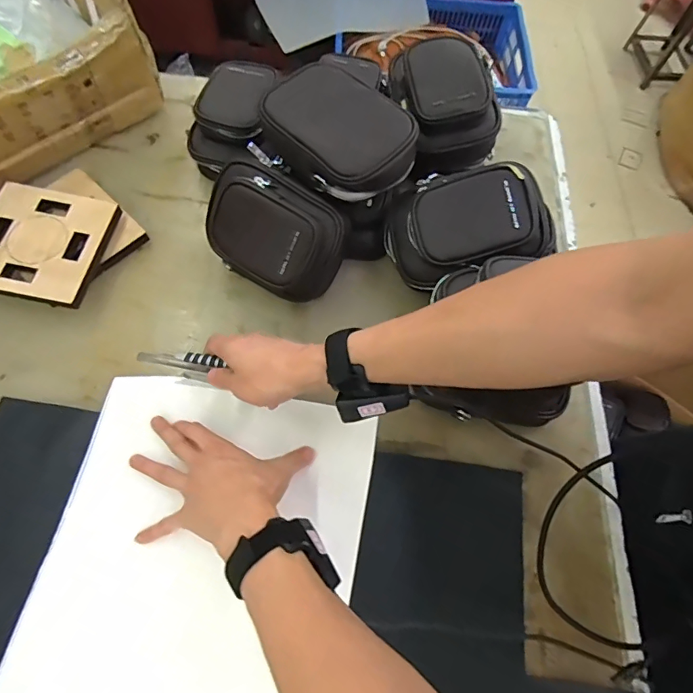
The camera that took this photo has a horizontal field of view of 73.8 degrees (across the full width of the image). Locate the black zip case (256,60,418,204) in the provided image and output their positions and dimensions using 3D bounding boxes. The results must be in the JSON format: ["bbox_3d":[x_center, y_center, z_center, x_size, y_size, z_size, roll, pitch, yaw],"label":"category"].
[{"bbox_3d":[-0.016,-0.255,0.544,0.128,0.059,0.186,-41,75,-19],"label":"black zip case"}]

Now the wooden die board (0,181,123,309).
[{"bbox_3d":[-0.386,-0.129,0.578,0.152,0.022,0.151,12,67,0],"label":"wooden die board"}]

